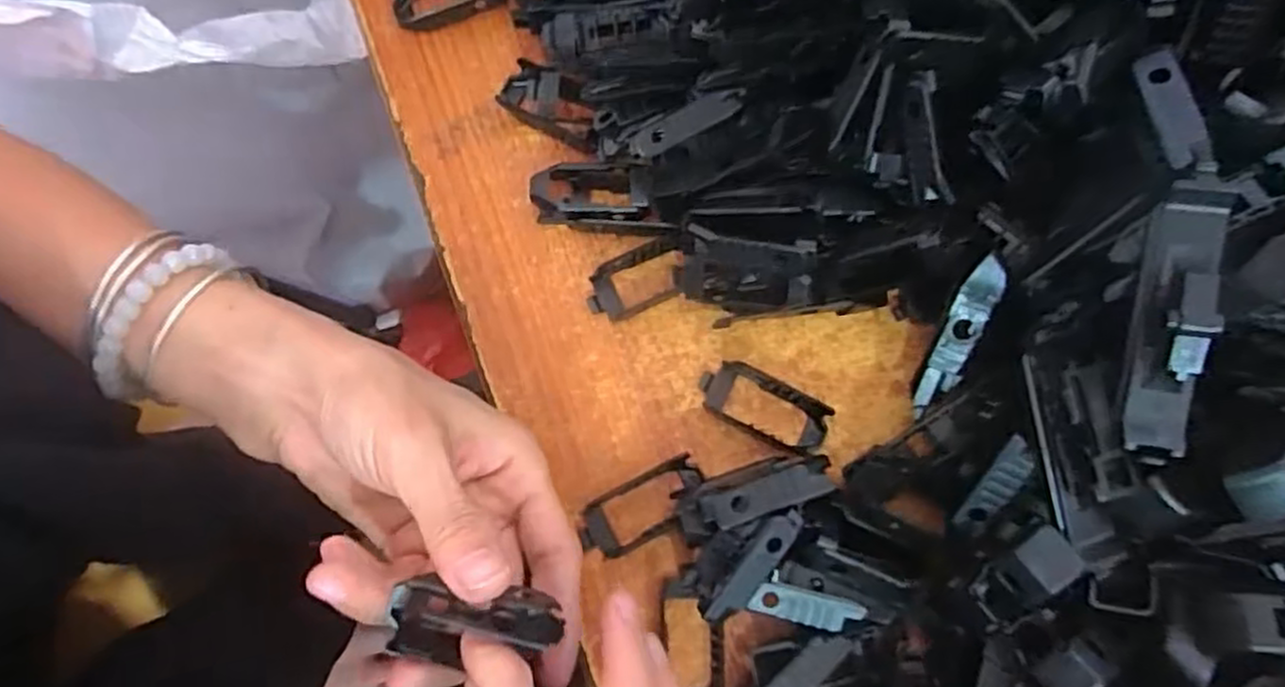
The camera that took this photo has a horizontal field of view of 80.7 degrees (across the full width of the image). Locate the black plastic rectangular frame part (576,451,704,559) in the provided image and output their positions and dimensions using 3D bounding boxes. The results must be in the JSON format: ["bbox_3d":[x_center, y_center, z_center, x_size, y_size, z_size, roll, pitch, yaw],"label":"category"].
[{"bbox_3d":[0.000,0.062,0.280,0.050,0.009,0.023,-27,80,-6],"label":"black plastic rectangular frame part"}]

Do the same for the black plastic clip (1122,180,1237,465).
[{"bbox_3d":[0.149,-0.005,0.210,0.015,0.018,0.076,5,97,0],"label":"black plastic clip"}]

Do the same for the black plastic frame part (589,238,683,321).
[{"bbox_3d":[-0.001,-0.025,0.300,0.044,0.009,0.023,-25,80,-6],"label":"black plastic frame part"}]

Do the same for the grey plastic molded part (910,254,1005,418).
[{"bbox_3d":[0.112,-0.001,0.268,0.014,0.006,0.061,18,116,2],"label":"grey plastic molded part"}]

